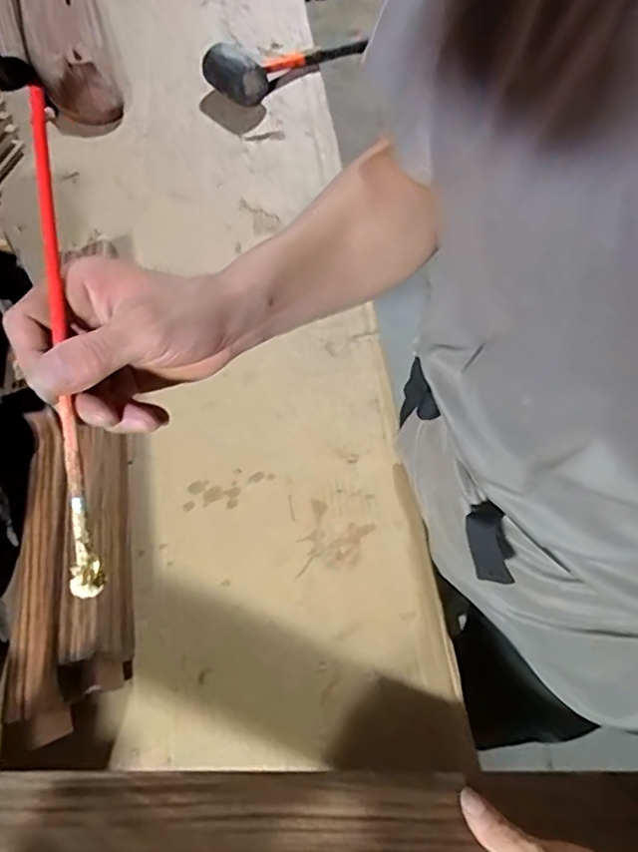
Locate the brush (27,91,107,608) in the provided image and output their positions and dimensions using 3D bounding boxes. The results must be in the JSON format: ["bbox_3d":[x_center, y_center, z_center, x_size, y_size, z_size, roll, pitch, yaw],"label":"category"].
[{"bbox_3d":[-0.126,-0.044,0.289,0.011,0.010,0.252,-7,88,-4],"label":"brush"}]

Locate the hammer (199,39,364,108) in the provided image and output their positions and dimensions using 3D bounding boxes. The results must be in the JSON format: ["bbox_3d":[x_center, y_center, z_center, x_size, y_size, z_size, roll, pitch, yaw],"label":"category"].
[{"bbox_3d":[-0.056,-0.654,1.041,0.313,0.070,0.117,-32,63,-20],"label":"hammer"}]

